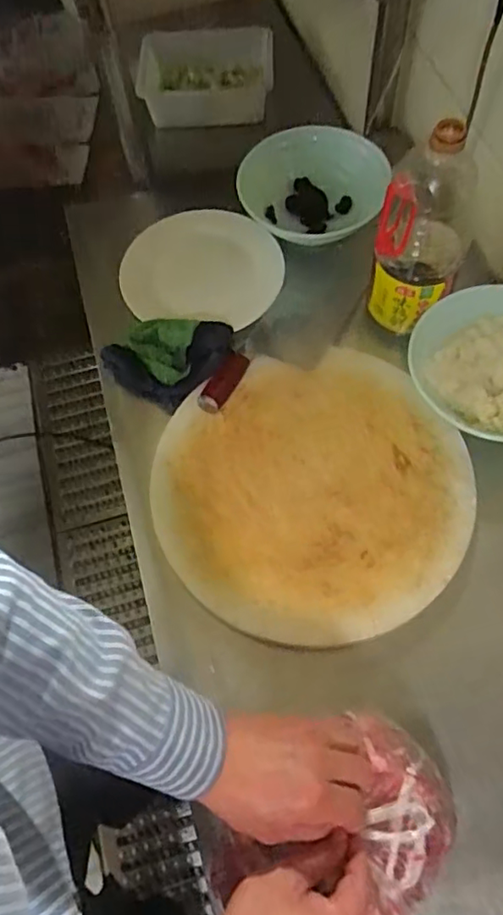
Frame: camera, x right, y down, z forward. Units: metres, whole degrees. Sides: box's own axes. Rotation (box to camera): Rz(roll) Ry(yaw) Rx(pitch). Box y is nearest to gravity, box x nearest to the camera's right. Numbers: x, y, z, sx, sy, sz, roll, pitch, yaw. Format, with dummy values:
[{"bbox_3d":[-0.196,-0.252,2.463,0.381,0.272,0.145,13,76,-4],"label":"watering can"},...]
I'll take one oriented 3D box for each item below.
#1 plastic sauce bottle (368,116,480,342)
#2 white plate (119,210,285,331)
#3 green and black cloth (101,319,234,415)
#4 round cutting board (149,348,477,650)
[{"bbox_3d":[0.213,-0.277,0.740,0.104,0.285,0.101,-1,65,3],"label":"plastic sauce bottle"},{"bbox_3d":[-0.075,-0.295,0.915,0.240,0.035,0.206,4,65,5],"label":"white plate"},{"bbox_3d":[-0.109,-0.144,0.825,0.164,0.034,0.135,-40,69,-14],"label":"green and black cloth"},{"bbox_3d":[0.074,0.036,0.724,0.371,0.022,0.356,-1,65,3],"label":"round cutting board"}]

